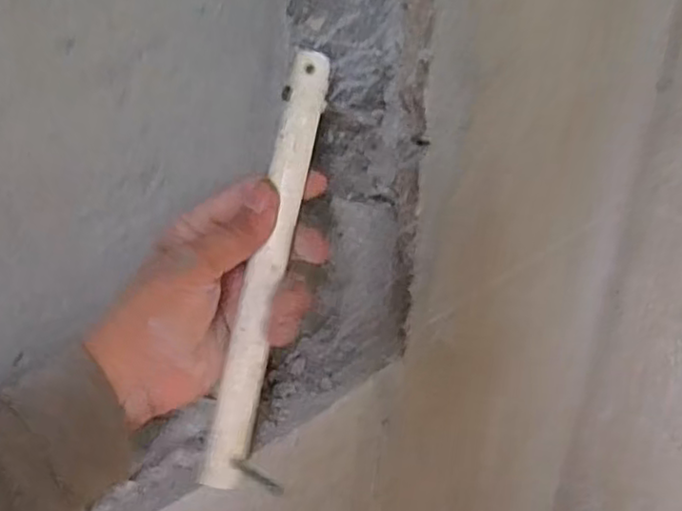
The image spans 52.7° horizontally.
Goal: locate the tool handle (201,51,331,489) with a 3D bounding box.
[{"bbox_3d":[-0.038,0.006,0.364,0.017,0.229,0.016,11,-3,17],"label":"tool handle"}]

